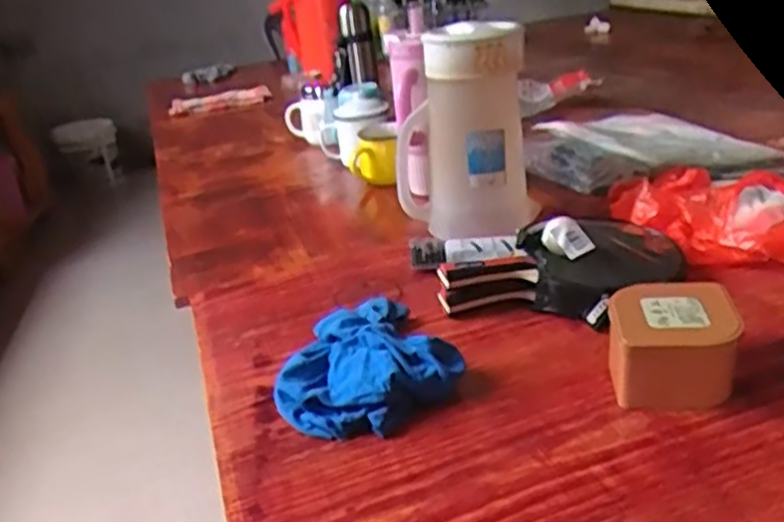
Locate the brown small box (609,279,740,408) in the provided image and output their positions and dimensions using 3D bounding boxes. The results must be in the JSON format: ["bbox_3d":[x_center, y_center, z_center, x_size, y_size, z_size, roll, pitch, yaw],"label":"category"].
[{"bbox_3d":[0.233,0.070,0.619,0.099,0.070,0.094,-1,24,10],"label":"brown small box"}]

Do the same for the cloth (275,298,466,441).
[{"bbox_3d":[-0.029,0.091,0.661,0.158,0.048,0.156,-17,26,-23],"label":"cloth"}]

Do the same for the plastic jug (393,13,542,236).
[{"bbox_3d":[0.093,-0.162,0.921,0.131,0.242,0.107,18,33,42],"label":"plastic jug"}]

